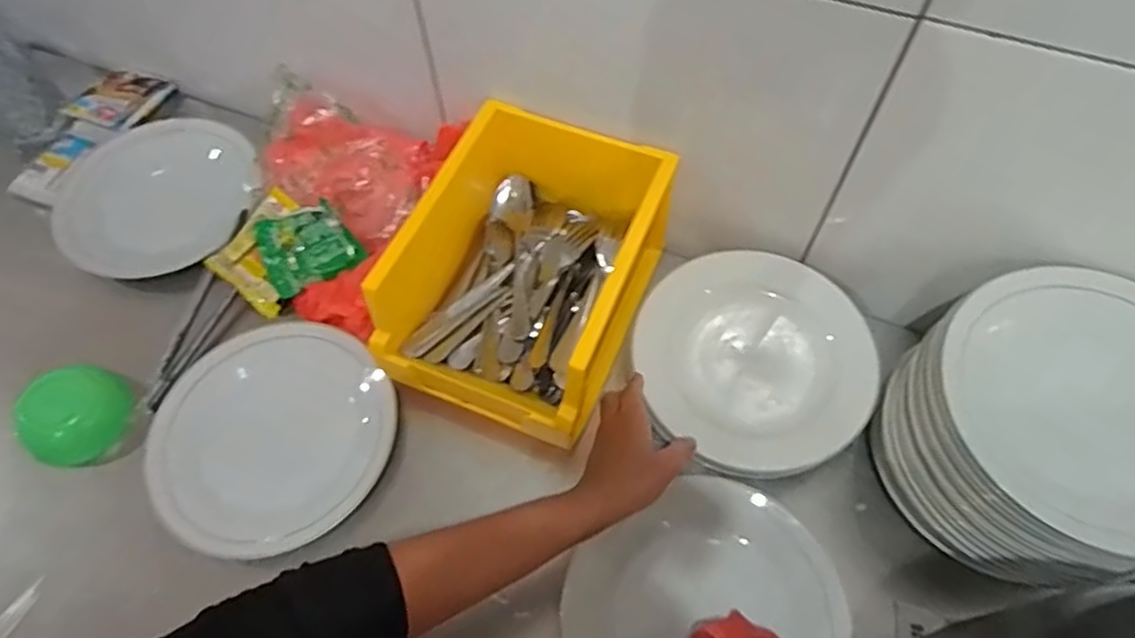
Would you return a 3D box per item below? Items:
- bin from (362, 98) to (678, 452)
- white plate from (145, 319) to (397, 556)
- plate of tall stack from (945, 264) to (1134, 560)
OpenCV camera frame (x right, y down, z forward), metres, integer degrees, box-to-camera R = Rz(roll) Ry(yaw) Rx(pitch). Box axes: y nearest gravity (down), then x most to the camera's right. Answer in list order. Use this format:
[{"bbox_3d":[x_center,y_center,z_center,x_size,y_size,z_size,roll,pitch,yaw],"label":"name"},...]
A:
[{"bbox_3d":[-0.037,-0.043,0.660,0.196,0.143,0.264,20,62,12],"label":"bin"},{"bbox_3d":[-0.279,0.101,0.652,0.213,0.033,0.224,0,60,1],"label":"white plate"},{"bbox_3d":[0.390,0.059,0.510,0.205,0.024,0.194,-3,71,9],"label":"plate of tall stack"}]

